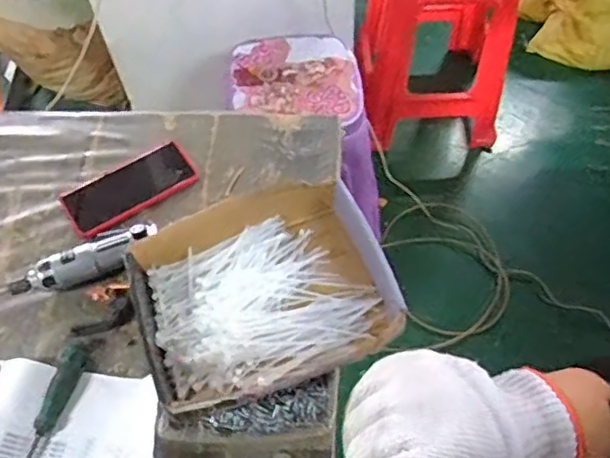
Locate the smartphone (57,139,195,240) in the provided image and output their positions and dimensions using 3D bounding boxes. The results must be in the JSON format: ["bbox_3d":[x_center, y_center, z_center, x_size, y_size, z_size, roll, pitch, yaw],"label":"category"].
[{"bbox_3d":[-0.226,-0.053,0.795,0.165,0.015,0.084,-29,61,-13],"label":"smartphone"}]

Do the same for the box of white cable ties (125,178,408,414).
[{"bbox_3d":[-0.044,0.061,0.626,0.249,0.054,0.206,-18,59,-7],"label":"box of white cable ties"}]

